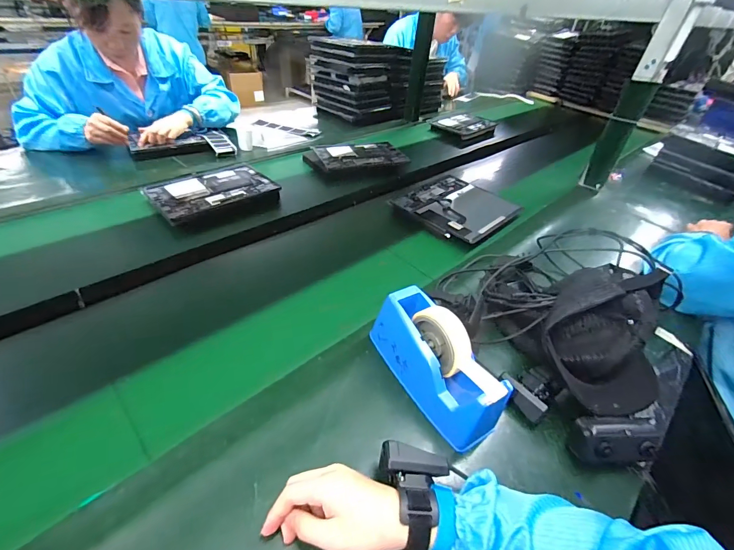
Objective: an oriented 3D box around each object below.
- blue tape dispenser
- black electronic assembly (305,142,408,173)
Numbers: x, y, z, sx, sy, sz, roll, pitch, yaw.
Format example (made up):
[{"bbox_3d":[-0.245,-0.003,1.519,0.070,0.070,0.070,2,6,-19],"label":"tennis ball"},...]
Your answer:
[{"bbox_3d":[0.089,0.113,0.472,0.071,0.108,0.200,-19,46,-28],"label":"blue tape dispenser"},{"bbox_3d":[-0.033,-0.354,1.065,0.292,0.018,0.166,-7,41,-16],"label":"black electronic assembly"}]

